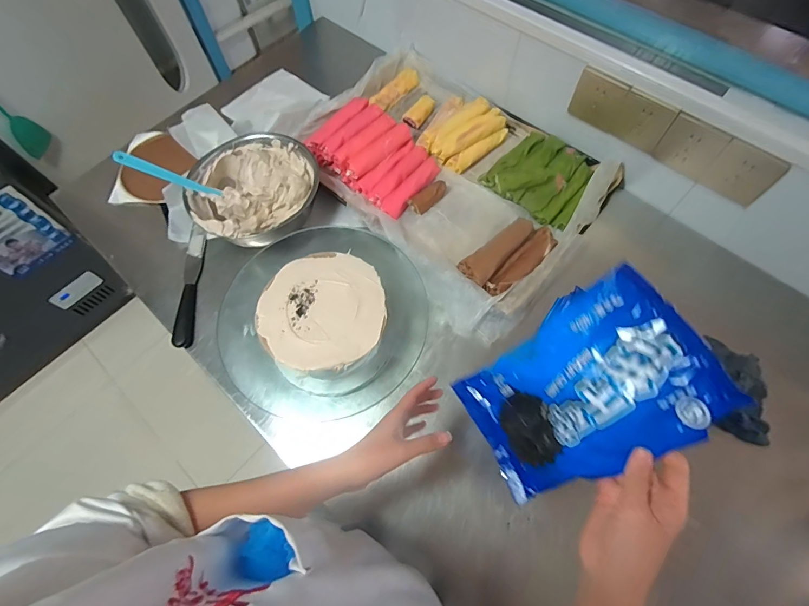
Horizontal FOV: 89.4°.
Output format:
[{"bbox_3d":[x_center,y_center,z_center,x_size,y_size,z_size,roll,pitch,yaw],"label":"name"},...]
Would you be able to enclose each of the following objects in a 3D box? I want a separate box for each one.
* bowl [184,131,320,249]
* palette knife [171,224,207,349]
[{"bbox_3d":[-0.282,-0.212,0.788,0.215,0.083,0.233,-1,65,2],"label":"bowl"},{"bbox_3d":[-0.401,-0.035,0.765,0.029,0.021,0.245,-4,65,0],"label":"palette knife"}]

